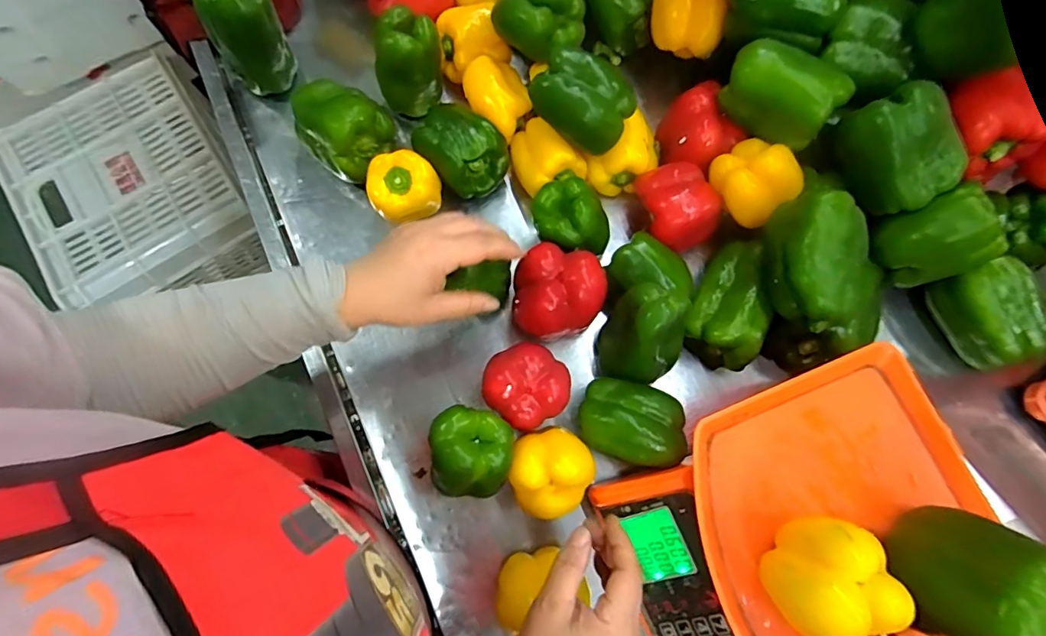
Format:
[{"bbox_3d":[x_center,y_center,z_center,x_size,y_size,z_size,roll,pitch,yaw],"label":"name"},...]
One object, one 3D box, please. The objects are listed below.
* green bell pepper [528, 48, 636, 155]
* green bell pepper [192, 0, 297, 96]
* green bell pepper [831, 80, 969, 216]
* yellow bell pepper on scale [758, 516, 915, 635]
[{"bbox_3d":[0.060,-0.215,0.502,0.097,0.063,0.068,27,79,6],"label":"green bell pepper"},{"bbox_3d":[-0.302,-0.312,0.562,0.080,0.113,0.072,-38,80,-8],"label":"green bell pepper"},{"bbox_3d":[0.334,-0.148,0.451,0.071,0.067,0.100,-21,78,-4],"label":"green bell pepper"},{"bbox_3d":[0.200,0.176,0.330,0.068,0.065,0.070,-35,79,-7],"label":"yellow bell pepper on scale"}]

